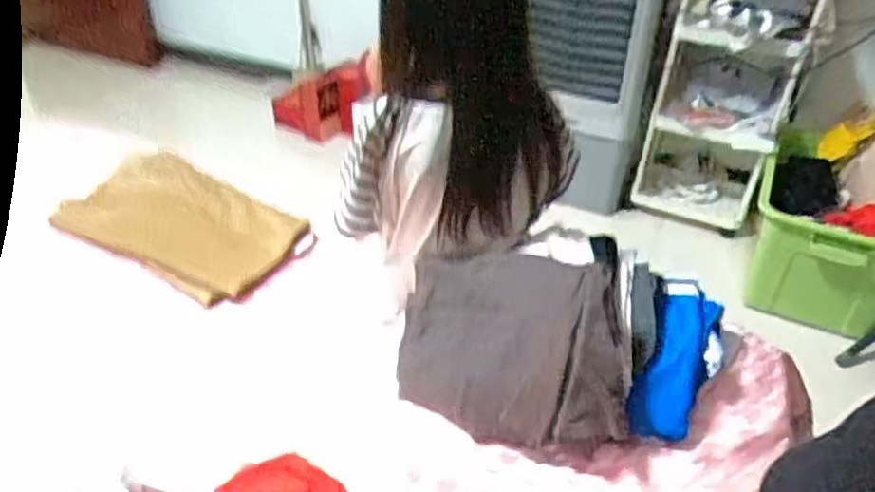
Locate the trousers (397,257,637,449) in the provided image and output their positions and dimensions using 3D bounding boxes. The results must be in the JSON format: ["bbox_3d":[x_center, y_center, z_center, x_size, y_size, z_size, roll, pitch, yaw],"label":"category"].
[{"bbox_3d":[0.086,0.133,0.870,0.299,0.234,0.073,4,2,32],"label":"trousers"}]

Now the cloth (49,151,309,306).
[{"bbox_3d":[-0.465,-0.044,1.232,0.413,0.082,0.248,23,42,25],"label":"cloth"}]

